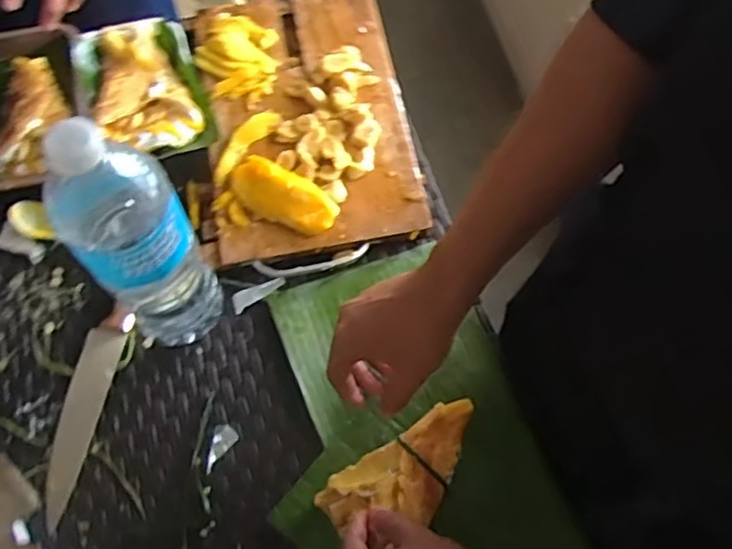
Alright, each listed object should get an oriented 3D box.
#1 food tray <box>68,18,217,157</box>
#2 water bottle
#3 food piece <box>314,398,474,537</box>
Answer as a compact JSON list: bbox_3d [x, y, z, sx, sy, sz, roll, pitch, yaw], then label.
[{"bbox_3d":[-0.231,-0.189,0.662,0.121,0.024,0.166,-18,67,-11],"label":"food tray"},{"bbox_3d":[-0.166,-0.017,0.493,0.083,0.252,0.071,-32,67,-16],"label":"water bottle"},{"bbox_3d":[0.035,0.160,0.523,0.142,0.024,0.064,-30,70,-12],"label":"food piece"}]

